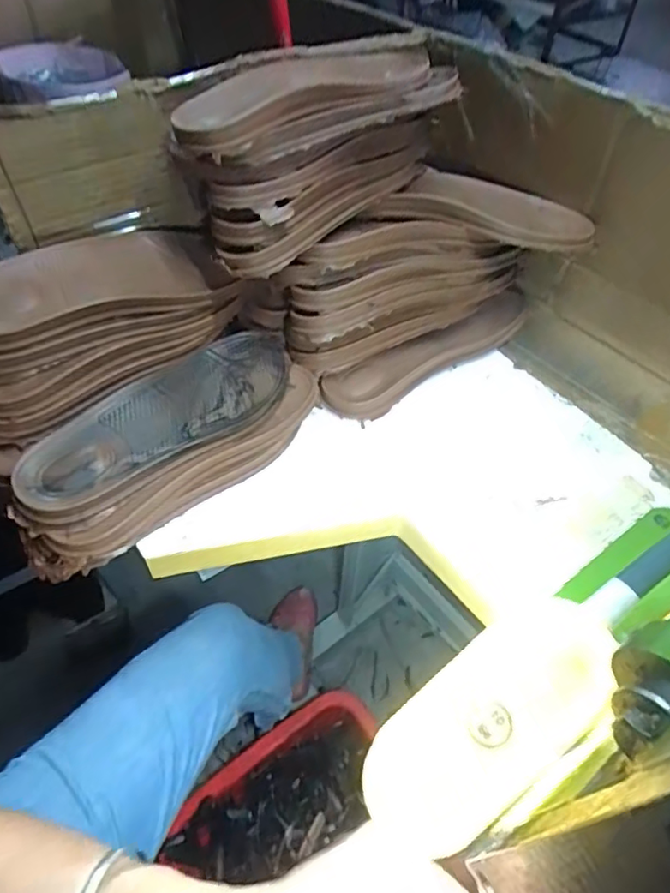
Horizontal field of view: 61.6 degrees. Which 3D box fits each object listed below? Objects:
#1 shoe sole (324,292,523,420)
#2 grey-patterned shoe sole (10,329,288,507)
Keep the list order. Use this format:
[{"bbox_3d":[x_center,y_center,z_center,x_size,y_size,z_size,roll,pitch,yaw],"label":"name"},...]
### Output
[{"bbox_3d":[0.113,-0.102,0.617,0.268,0.030,0.066,-25,56,-21],"label":"shoe sole"},{"bbox_3d":[-0.150,-0.035,0.514,0.274,0.031,0.102,-34,59,-26],"label":"grey-patterned shoe sole"}]

